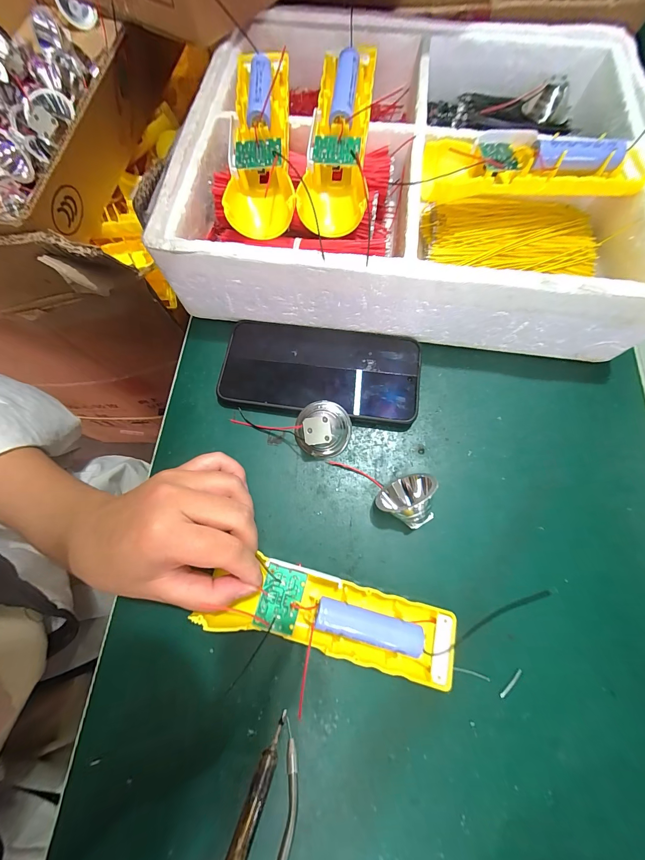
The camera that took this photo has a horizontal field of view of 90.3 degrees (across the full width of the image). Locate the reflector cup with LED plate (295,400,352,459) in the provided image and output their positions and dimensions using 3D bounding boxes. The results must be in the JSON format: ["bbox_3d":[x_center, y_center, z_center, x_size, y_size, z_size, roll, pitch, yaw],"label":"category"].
[{"bbox_3d":[0.002,0.000,0.248,0.044,0.026,0.044,0,94,0],"label":"reflector cup with LED plate"}]

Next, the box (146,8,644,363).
[{"bbox_3d":[0.080,-0.238,0.294,0.375,0.092,0.309,8,72,4],"label":"box"}]

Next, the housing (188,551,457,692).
[{"bbox_3d":[0.007,0.118,0.203,0.157,0.022,0.045,14,72,-1],"label":"housing"}]

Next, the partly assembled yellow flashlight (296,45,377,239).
[{"bbox_3d":[0.015,-0.233,0.254,0.050,0.035,0.157,6,85,3],"label":"partly assembled yellow flashlight"}]

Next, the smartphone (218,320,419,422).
[{"bbox_3d":[-0.002,-0.052,0.276,0.164,0.013,0.081,8,72,4],"label":"smartphone"}]

